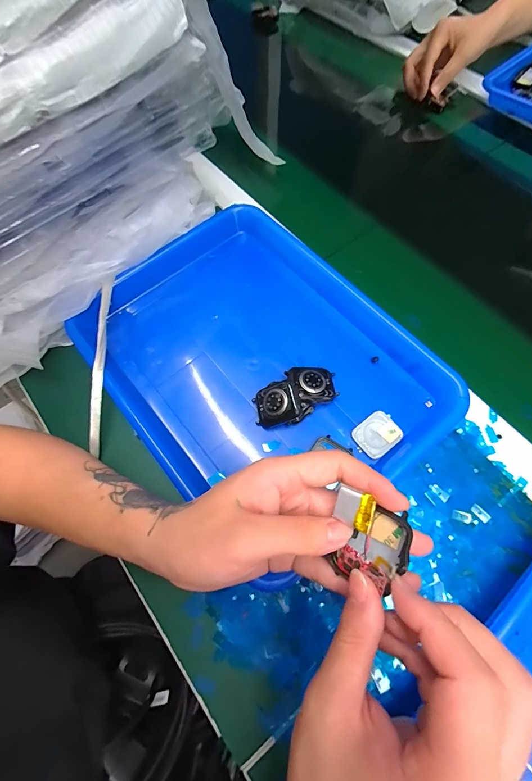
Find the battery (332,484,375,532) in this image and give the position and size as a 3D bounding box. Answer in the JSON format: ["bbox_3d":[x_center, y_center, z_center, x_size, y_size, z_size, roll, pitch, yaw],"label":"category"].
[{"bbox_3d":[0.048,0.065,0.183,0.021,0.004,0.017,17,84,40],"label":"battery"}]

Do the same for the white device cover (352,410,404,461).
[{"bbox_3d":[0.101,0.041,0.305,0.039,0.005,0.033,-36,71,-12],"label":"white device cover"}]

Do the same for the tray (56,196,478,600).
[{"bbox_3d":[-0.011,-0.025,0.340,0.254,0.057,0.324,-37,71,-12],"label":"tray"}]

